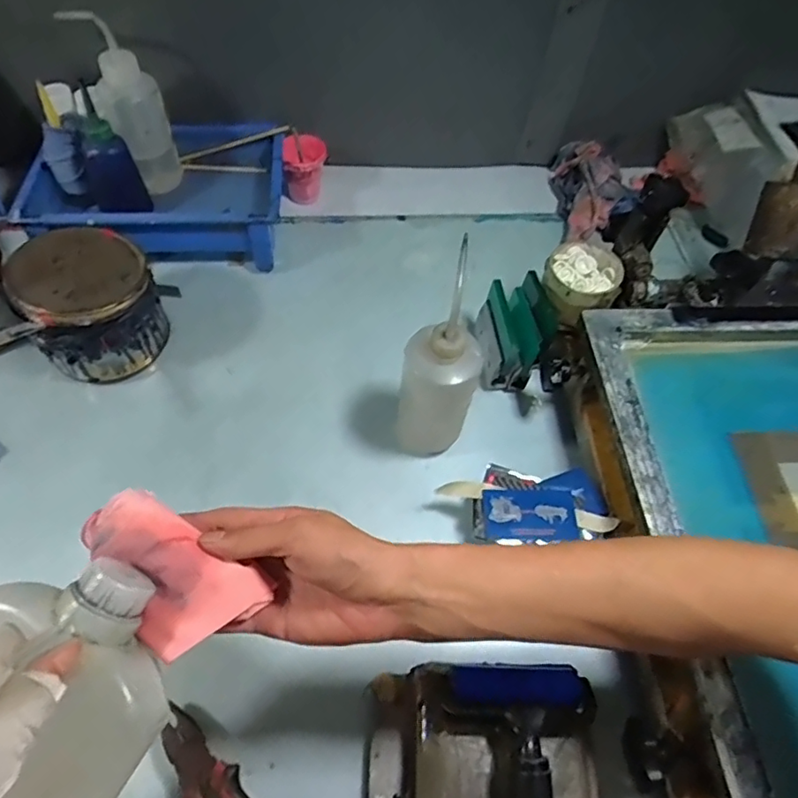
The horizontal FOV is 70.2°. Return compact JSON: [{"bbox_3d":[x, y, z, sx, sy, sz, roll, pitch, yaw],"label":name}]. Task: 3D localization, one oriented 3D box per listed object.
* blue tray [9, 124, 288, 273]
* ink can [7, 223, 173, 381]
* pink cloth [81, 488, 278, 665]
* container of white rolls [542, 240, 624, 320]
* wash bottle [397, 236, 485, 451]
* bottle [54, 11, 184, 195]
[{"bbox_3d":[-0.321,-0.284,0.764,0.301,0.084,0.241,0,58,-5],"label":"blue tray"},{"bbox_3d":[-0.333,-0.106,0.627,0.123,0.115,0.128,2,58,-4],"label":"ink can"},{"bbox_3d":[-0.149,0.108,0.359,0.117,0.021,0.068,39,62,7],"label":"pink cloth"},{"bbox_3d":[0.206,-0.137,0.637,0.082,0.032,0.087,31,60,14],"label":"container of white rolls"},{"bbox_3d":[0.040,-0.023,0.541,0.070,0.253,0.063,13,58,4],"label":"wash bottle"},{"bbox_3d":[-0.337,-0.360,0.719,0.077,0.211,0.075,-26,64,-19],"label":"bottle"}]

